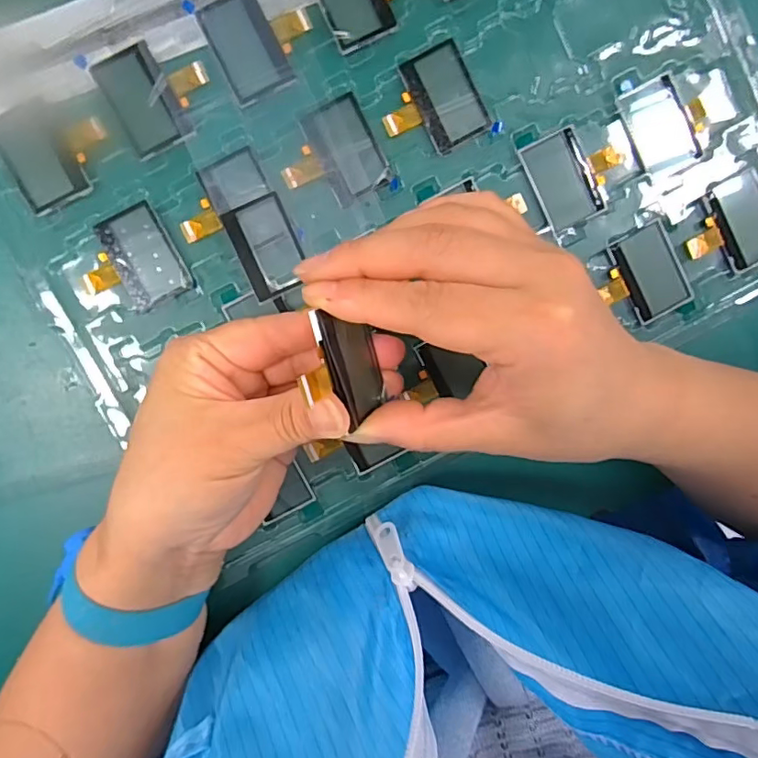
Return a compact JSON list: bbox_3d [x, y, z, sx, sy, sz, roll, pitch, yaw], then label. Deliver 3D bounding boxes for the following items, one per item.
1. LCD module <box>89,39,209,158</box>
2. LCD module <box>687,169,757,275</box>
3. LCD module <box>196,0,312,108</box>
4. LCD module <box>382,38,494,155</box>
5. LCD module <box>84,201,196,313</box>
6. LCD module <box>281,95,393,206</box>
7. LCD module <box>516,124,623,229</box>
[{"bbox_3d":[-0.104,-0.136,0.256,0.046,0.004,0.046,-28,96,0],"label":"LCD module"},{"bbox_3d":[0.184,-0.078,0.280,0.047,0.004,0.046,-28,96,0],"label":"LCD module"},{"bbox_3d":[-0.055,-0.161,0.257,0.046,0.004,0.046,-24,96,-1],"label":"LCD module"},{"bbox_3d":[0.026,-0.134,0.266,0.048,0.004,0.046,-28,96,0],"label":"LCD module"},{"bbox_3d":[-0.122,-0.056,0.266,0.045,0.004,0.046,-28,96,0],"label":"LCD module"},{"bbox_3d":[-0.024,-0.108,0.264,0.047,0.004,0.045,-28,96,0],"label":"LCD module"},{"bbox_3d":[0.101,-0.105,0.275,0.046,0.004,0.045,-26,96,0],"label":"LCD module"}]

